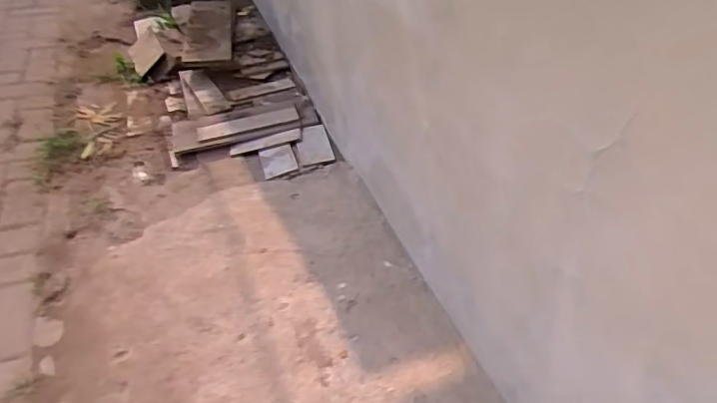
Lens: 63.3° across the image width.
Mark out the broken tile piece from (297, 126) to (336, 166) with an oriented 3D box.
[{"bbox_3d":[-0.121,-0.147,1.574,0.087,0.018,0.167,-17,46,-3],"label":"broken tile piece"}]

